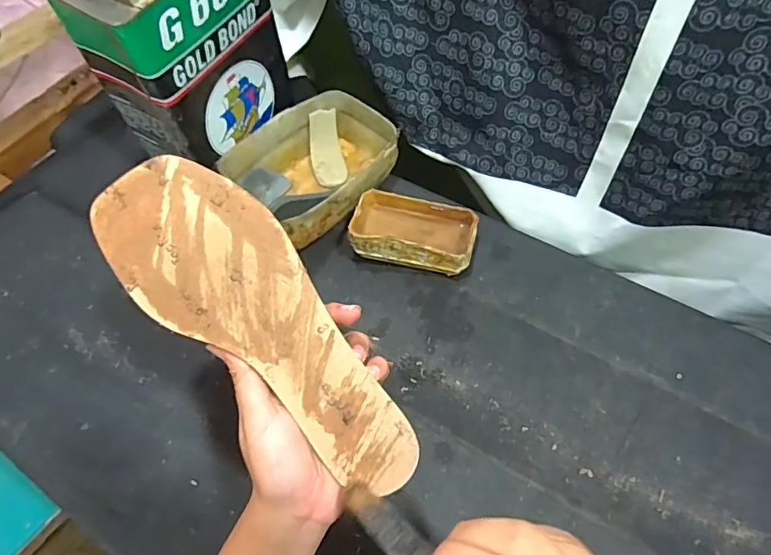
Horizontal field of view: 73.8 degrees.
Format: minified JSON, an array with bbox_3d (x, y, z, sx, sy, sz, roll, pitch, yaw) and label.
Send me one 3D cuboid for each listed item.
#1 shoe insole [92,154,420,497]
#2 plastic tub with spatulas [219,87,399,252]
[{"bbox_3d":[-0.065,0.022,0.294,0.233,0.017,0.081,41,84,-2],"label":"shoe insole"},{"bbox_3d":[-0.077,-0.122,0.574,0.130,0.073,0.184,38,65,22],"label":"plastic tub with spatulas"}]

